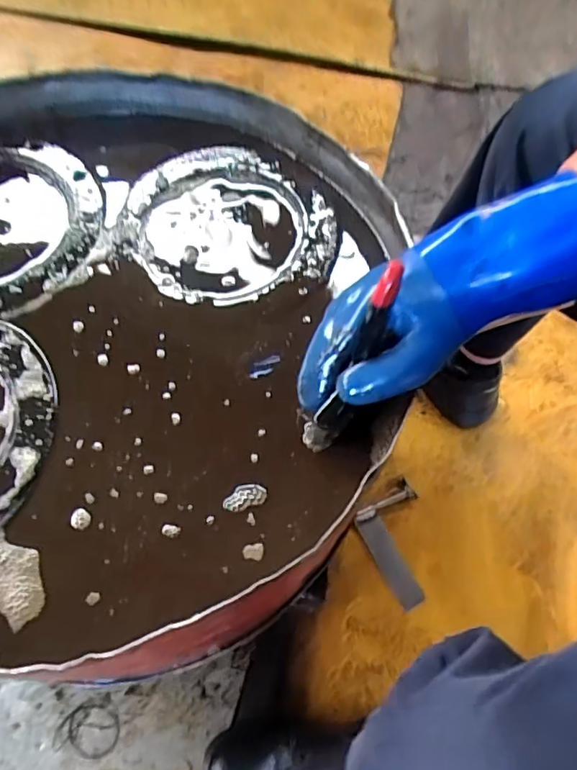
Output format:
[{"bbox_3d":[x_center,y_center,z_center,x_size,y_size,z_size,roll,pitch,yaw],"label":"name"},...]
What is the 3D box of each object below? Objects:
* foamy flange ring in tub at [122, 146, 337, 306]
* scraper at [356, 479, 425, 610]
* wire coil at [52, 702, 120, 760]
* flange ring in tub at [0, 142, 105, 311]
[{"bbox_3d":[-0.062,-0.166,0.553,0.192,0.021,0.186,0,63,0],"label":"foamy flange ring in tub"},{"bbox_3d":[0.161,0.217,0.763,0.094,0.013,0.139,-25,65,-13],"label":"scraper"},{"bbox_3d":[-0.223,0.385,0.624,0.065,0.006,0.053,14,65,-5],"label":"wire coil"},{"bbox_3d":[-0.302,-0.168,0.548,0.226,0.023,0.209,0,63,0],"label":"flange ring in tub"}]

